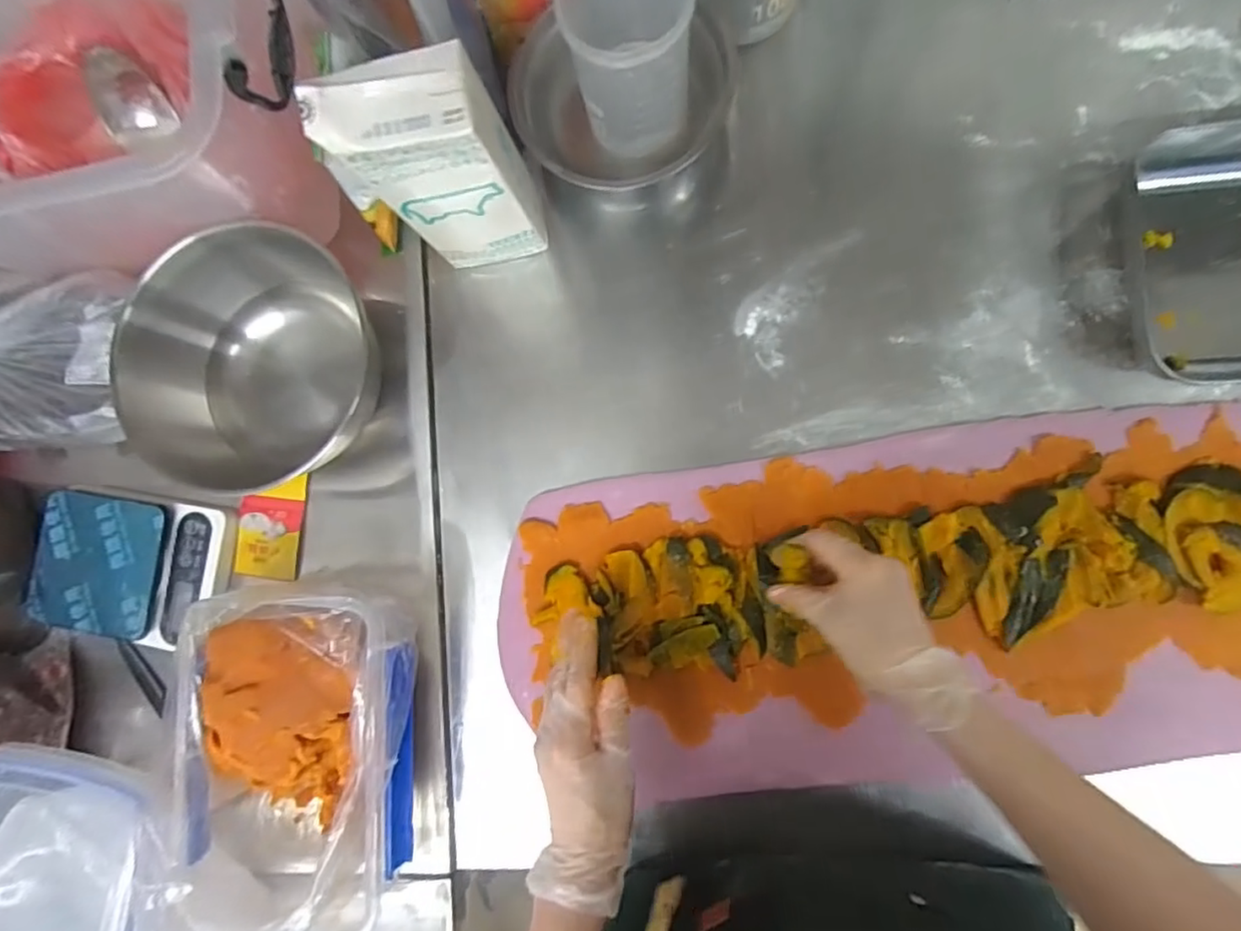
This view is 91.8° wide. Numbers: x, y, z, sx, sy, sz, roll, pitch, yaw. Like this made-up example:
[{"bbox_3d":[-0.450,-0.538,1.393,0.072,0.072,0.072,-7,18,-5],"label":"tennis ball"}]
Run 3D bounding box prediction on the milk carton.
[{"bbox_3d":[-0.128,-0.217,0.456,0.106,0.195,0.060,-17,84,6],"label":"milk carton"}]

